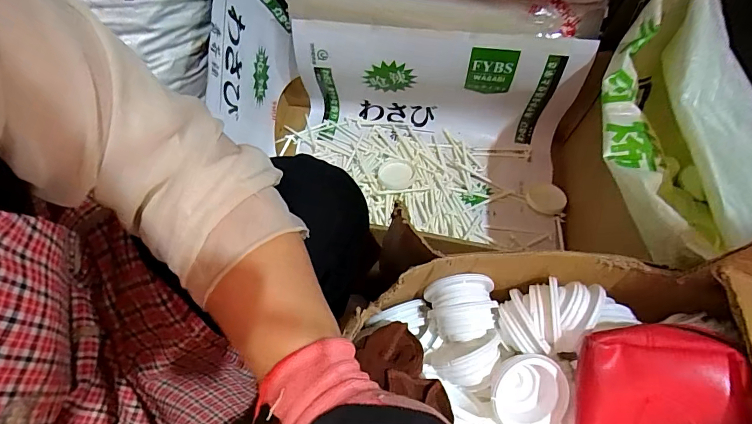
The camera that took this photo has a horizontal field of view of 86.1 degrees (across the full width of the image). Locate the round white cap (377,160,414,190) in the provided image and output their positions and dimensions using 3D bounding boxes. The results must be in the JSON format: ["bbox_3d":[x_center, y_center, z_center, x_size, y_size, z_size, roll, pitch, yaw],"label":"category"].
[{"bbox_3d":[0.044,-0.082,0.870,0.078,0.013,0.091,1,46,12],"label":"round white cap"}]

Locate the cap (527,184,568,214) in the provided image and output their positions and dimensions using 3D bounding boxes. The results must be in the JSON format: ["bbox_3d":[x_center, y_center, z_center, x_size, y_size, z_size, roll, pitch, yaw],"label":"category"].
[{"bbox_3d":[0.361,-0.027,0.850,0.074,0.017,0.061,40,100,30],"label":"cap"}]

